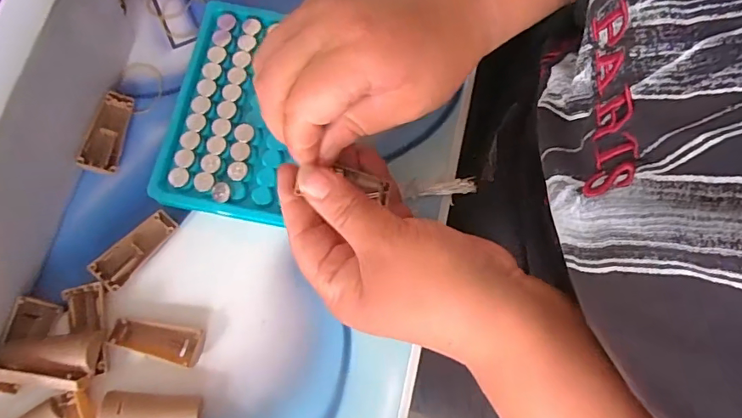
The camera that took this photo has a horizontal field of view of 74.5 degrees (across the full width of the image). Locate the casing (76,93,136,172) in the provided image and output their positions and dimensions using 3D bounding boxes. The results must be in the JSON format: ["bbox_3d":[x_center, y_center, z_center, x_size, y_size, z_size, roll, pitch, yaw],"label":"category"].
[{"bbox_3d":[-0.161,-0.047,0.298,0.020,0.008,0.051,19,70,-30],"label":"casing"}]

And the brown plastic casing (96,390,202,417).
[{"bbox_3d":[-0.117,0.107,0.258,0.049,0.015,0.018,5,76,-3],"label":"brown plastic casing"}]

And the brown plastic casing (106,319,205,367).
[{"bbox_3d":[-0.118,0.073,0.271,0.049,0.010,0.019,11,76,-1],"label":"brown plastic casing"}]

